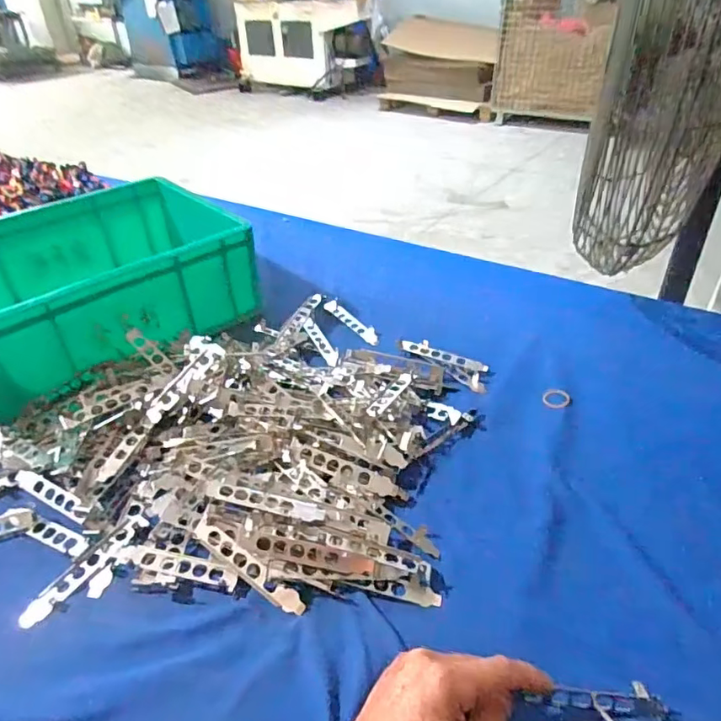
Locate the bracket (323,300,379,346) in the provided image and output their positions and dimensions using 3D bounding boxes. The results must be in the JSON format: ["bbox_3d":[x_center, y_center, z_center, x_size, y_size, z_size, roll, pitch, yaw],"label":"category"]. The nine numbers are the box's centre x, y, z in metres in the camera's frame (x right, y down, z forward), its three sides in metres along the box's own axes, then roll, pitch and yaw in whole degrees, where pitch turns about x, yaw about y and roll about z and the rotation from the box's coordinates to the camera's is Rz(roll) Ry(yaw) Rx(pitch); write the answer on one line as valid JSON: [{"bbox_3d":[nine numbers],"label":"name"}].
[{"bbox_3d":[-0.013,-0.057,0.784,0.029,0.009,0.120,-28,44,-29],"label":"bracket"}]

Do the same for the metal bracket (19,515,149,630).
[{"bbox_3d":[-0.248,0.186,0.480,0.024,0.006,0.121,22,44,29],"label":"metal bracket"}]

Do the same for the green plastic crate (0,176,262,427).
[{"bbox_3d":[-0.391,-0.117,0.763,0.403,0.123,0.319,-29,45,-31],"label":"green plastic crate"}]

